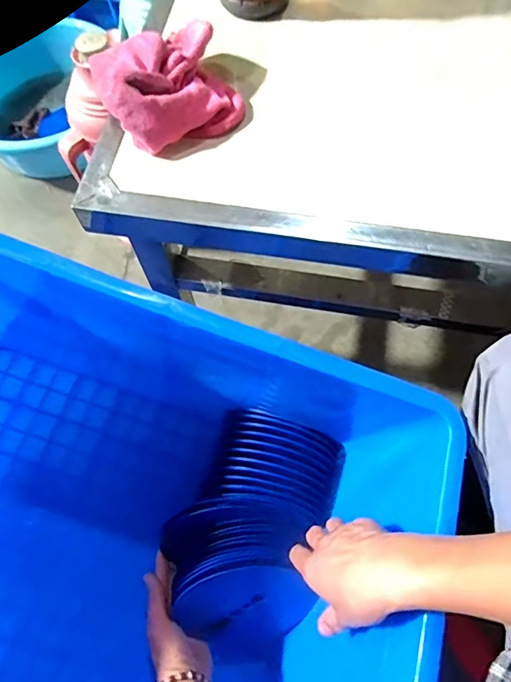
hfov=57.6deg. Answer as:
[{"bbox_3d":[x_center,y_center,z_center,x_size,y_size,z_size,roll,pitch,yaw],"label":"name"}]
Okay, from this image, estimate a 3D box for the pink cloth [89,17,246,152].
[{"bbox_3d":[-0.085,-0.247,0.446,0.126,0.069,0.113,-26,69,-8],"label":"pink cloth"}]

